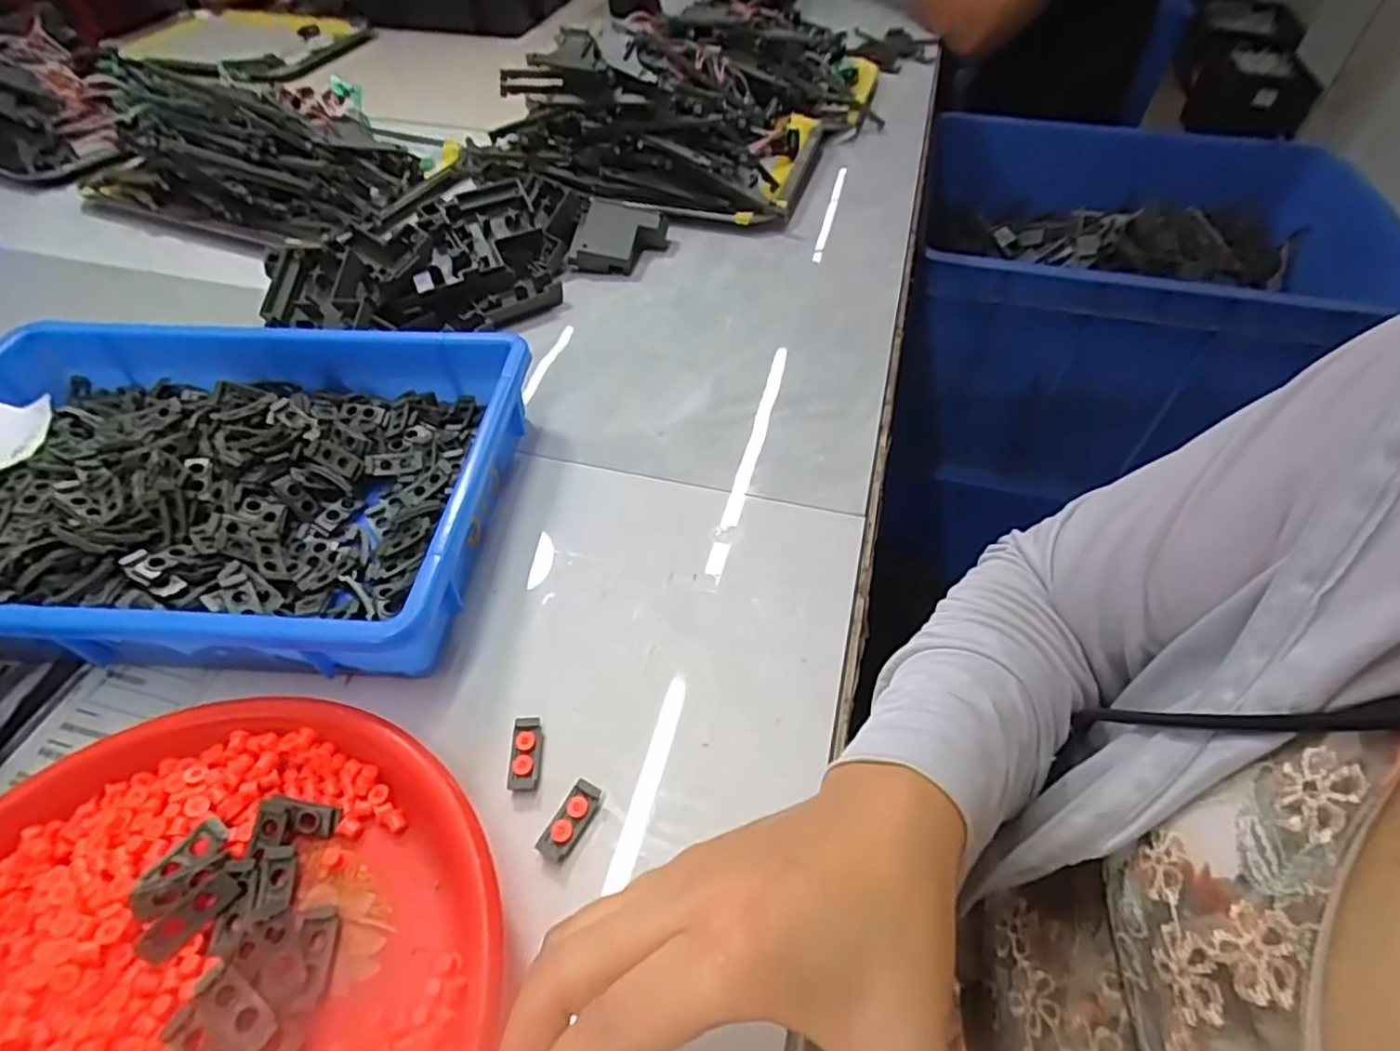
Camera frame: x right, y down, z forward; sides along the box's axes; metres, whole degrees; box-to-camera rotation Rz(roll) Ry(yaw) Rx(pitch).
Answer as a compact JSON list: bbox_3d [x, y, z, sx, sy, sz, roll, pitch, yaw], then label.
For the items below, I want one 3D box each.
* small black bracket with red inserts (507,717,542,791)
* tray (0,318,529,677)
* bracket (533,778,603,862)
[{"bbox_3d":[-0.085,0.112,0.328,0.014,0.004,0.035,0,50,-3],"label":"small black bracket with red inserts"},{"bbox_3d":[-0.309,-0.031,0.405,0.367,0.056,0.237,4,50,1],"label":"tray"},{"bbox_3d":[-0.059,0.135,0.307,0.015,0.004,0.035,24,53,17],"label":"bracket"}]

